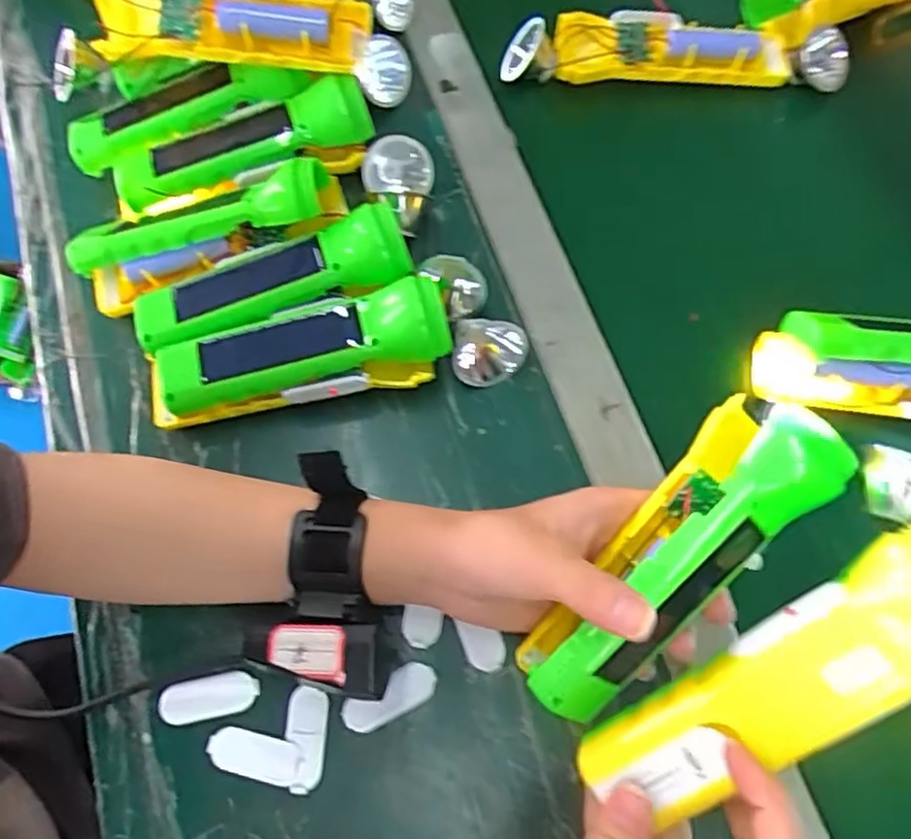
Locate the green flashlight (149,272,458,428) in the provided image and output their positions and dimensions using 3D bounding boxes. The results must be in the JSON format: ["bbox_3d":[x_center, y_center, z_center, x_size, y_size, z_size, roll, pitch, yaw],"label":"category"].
[{"bbox_3d":[-0.089,-0.036,0.390,0.169,0.048,0.052,-8,70,-2],"label":"green flashlight"}]

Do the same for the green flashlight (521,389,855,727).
[{"bbox_3d":[0.096,0.063,0.298,0.049,0.056,0.158,42,96,12],"label":"green flashlight"}]

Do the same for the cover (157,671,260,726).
[{"bbox_3d":[-0.129,0.146,0.354,0.051,0.004,0.022,-13,70,-4],"label":"cover"}]

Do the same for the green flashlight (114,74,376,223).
[{"bbox_3d":[-0.135,-0.171,0.422,0.162,0.035,0.057,-19,71,-6],"label":"green flashlight"}]

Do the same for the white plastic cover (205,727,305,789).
[{"bbox_3d":[-0.102,0.171,0.343,0.050,0.005,0.021,11,70,5],"label":"white plastic cover"}]

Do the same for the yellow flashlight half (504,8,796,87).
[{"bbox_3d":[0.137,-0.261,0.477,0.200,0.028,0.037,-2,70,0],"label":"yellow flashlight half"}]

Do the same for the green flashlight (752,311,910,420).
[{"bbox_3d":[0.272,-0.024,0.394,0.178,0.051,0.068,1,70,1],"label":"green flashlight"}]

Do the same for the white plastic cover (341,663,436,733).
[{"bbox_3d":[-0.034,0.145,0.352,0.050,0.009,0.019,-28,72,-9],"label":"white plastic cover"}]

